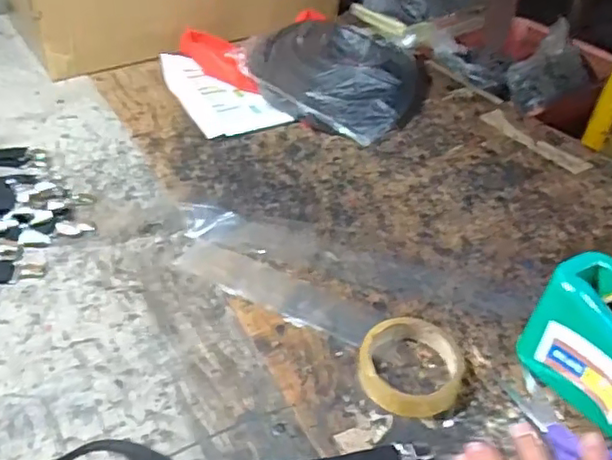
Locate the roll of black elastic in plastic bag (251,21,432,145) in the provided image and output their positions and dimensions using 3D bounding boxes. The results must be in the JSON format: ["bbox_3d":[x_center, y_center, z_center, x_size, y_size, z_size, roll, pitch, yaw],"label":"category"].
[{"bbox_3d":[0.058,-0.243,0.960,0.232,0.076,0.253,1,40,-1],"label":"roll of black elastic in plastic bag"}]

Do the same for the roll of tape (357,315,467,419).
[{"bbox_3d":[0.095,0.121,0.561,0.091,0.031,0.089,1,40,-1],"label":"roll of tape"}]

